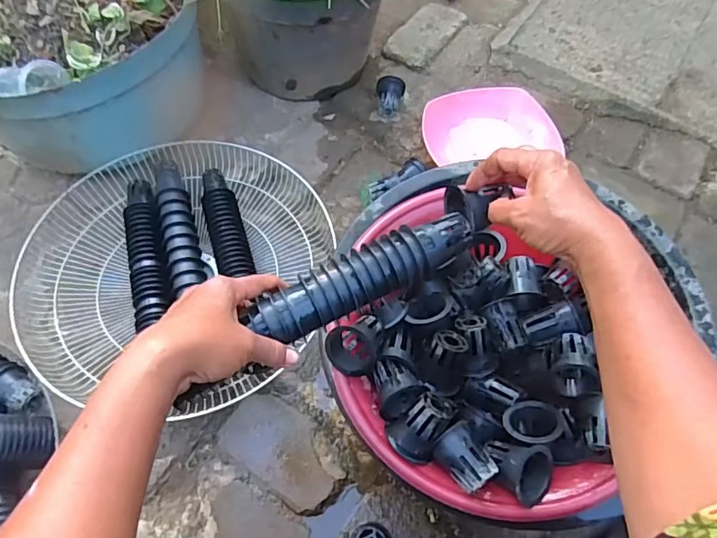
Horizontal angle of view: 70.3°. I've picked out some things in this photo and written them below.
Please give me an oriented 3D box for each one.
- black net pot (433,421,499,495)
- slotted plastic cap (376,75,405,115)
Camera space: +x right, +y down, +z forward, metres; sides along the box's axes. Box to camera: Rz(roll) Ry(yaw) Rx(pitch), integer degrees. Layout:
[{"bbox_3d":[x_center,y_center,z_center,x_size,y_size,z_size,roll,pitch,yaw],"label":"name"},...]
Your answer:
[{"bbox_3d":[0.098,0.168,0.460,0.047,0.036,0.052,-31,66,-16],"label":"black net pot"},{"bbox_3d":[0.058,-0.321,0.948,0.053,0.043,0.071,5,62,2],"label":"slotted plastic cap"}]

